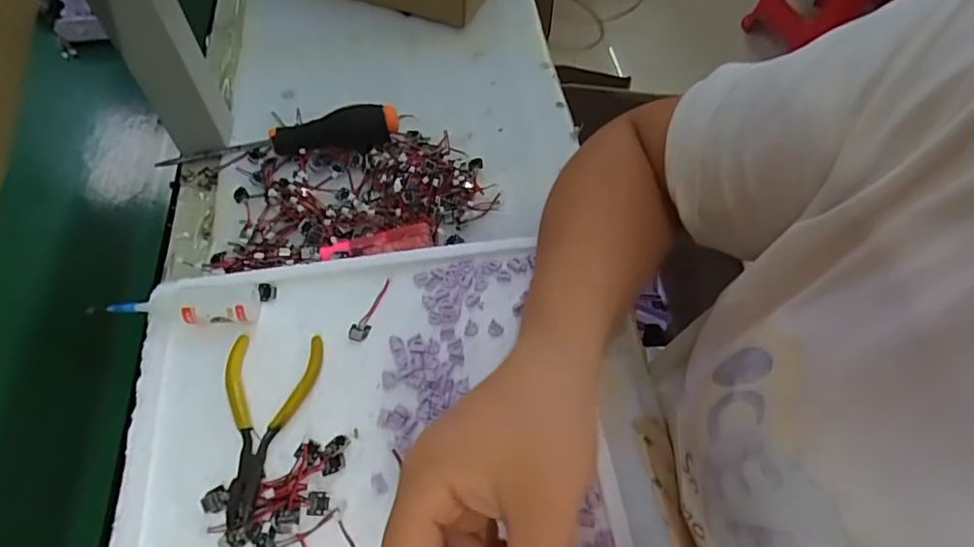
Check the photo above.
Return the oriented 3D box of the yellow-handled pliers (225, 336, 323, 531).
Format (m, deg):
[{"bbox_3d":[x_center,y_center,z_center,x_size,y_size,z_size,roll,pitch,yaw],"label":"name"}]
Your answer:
[{"bbox_3d":[-0.131,0.088,0.322,0.055,0.007,0.110,-2,58,-2],"label":"yellow-handled pliers"}]

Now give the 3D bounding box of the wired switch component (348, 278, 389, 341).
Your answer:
[{"bbox_3d":[-0.080,0.024,0.369,0.014,0.006,0.048,14,58,5],"label":"wired switch component"}]

